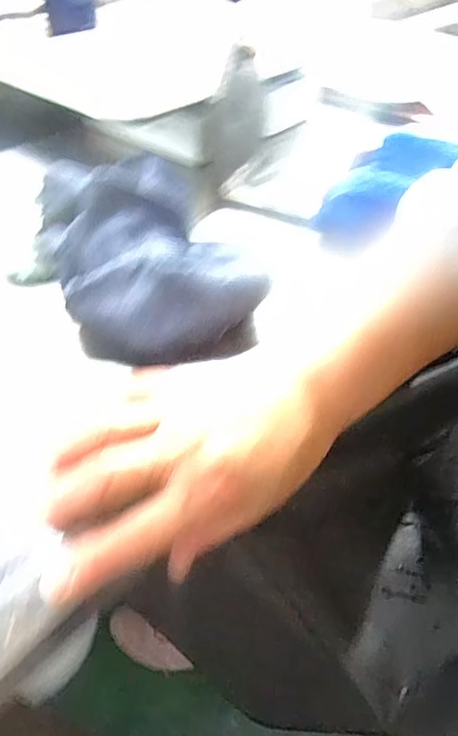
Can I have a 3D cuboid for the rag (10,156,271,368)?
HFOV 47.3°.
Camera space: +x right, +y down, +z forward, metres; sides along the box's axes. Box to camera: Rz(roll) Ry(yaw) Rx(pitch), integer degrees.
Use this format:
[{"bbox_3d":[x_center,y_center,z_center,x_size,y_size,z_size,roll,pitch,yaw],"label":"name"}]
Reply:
[{"bbox_3d":[-0.072,-0.086,0.387,0.135,0.072,0.200,-16,52,-22],"label":"rag"}]

